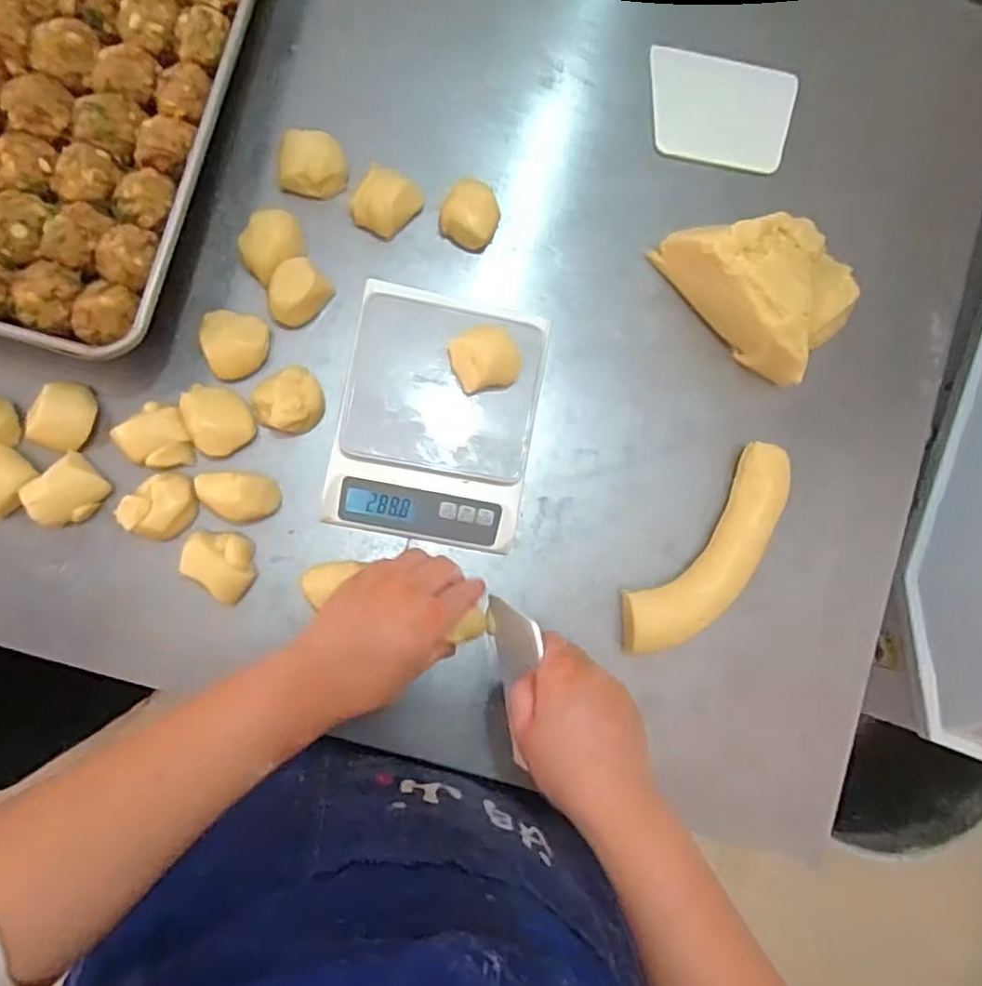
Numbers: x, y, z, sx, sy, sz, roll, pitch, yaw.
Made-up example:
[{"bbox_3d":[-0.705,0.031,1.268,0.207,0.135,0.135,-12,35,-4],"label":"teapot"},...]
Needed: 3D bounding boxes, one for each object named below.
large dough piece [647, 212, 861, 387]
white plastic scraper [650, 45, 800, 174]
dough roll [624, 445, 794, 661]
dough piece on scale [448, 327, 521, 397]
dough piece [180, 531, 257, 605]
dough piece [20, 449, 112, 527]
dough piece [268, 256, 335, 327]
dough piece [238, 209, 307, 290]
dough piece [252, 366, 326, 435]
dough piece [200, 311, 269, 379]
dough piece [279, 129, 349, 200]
[{"bbox_3d":[0.213,-0.171,0.529,0.153,0.061,0.098,41,83,-2],"label":"large dough piece"},{"bbox_3d":[0.200,-0.331,0.576,0.127,0.007,0.086,5,95,-7],"label":"white plastic scraper"},{"bbox_3d":[0.174,0.050,0.528,0.057,0.034,0.191,43,83,-2],"label":"dough roll"},{"bbox_3d":[-0.001,-0.096,0.477,0.052,0.042,0.039,-12,88,-7],"label":"dough piece on scale"},{"bbox_3d":[-0.200,0.050,0.492,0.058,0.039,0.047,39,83,-3],"label":"dough piece"},{"bbox_3d":[-0.300,0.001,0.469,0.044,0.025,0.037,-42,91,-8],"label":"dough piece"},{"bbox_3d":[-0.149,-0.152,0.509,0.042,0.036,0.052,40,83,-2],"label":"dough piece"},{"bbox_3d":[-0.165,-0.189,0.506,0.040,0.027,0.055,44,83,-2],"label":"dough piece"},{"bbox_3d":[-0.151,-0.068,0.504,0.049,0.033,0.045,0,86,-7],"label":"dough piece"},{"bbox_3d":[-0.193,-0.109,0.498,0.044,0.027,0.047,11,85,-6],"label":"dough piece"},{"bbox_3d":[-0.138,-0.252,0.511,0.050,0.030,0.042,5,86,-6],"label":"dough piece"}]

